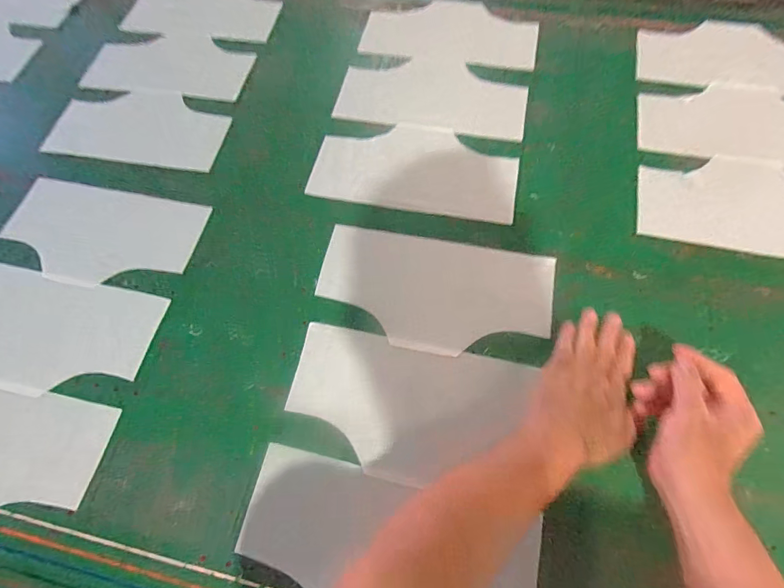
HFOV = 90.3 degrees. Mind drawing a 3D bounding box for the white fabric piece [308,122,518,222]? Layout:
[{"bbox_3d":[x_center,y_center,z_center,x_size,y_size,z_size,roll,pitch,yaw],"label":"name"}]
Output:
[{"bbox_3d":[0.037,-0.206,0.631,0.320,0.009,0.152,10,74,8],"label":"white fabric piece"}]

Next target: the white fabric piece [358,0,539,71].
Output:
[{"bbox_3d":[0.113,-0.513,0.758,0.326,0.006,0.174,9,68,7],"label":"white fabric piece"}]

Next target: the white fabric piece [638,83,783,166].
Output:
[{"bbox_3d":[0.563,-0.270,0.621,0.312,0.008,0.154,9,70,9],"label":"white fabric piece"}]

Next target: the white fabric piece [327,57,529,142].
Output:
[{"bbox_3d":[0.072,-0.356,0.693,0.322,0.005,0.168,10,68,7],"label":"white fabric piece"}]

